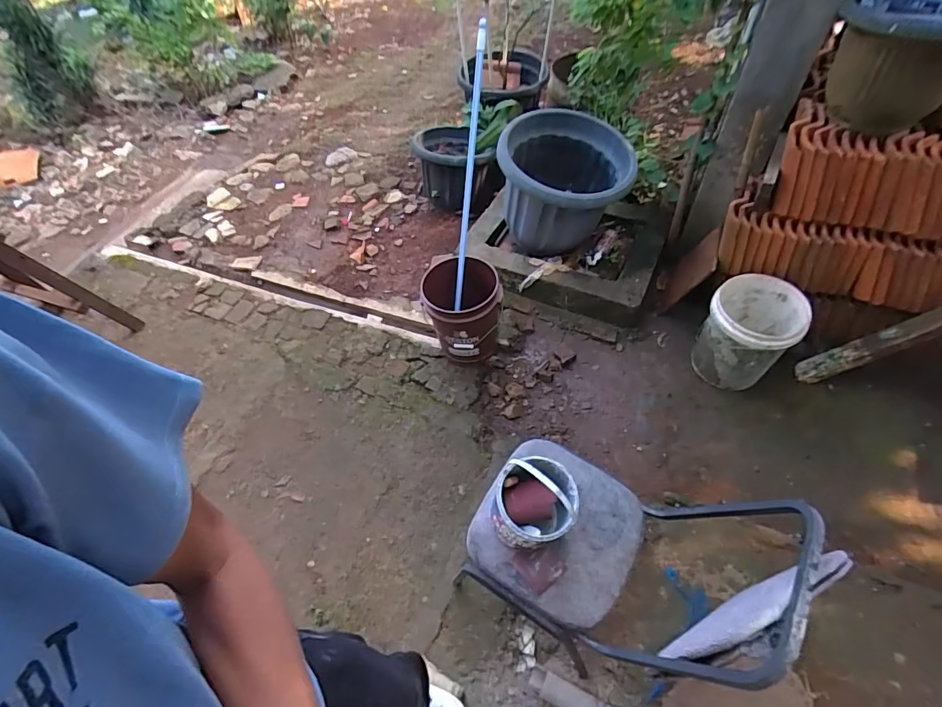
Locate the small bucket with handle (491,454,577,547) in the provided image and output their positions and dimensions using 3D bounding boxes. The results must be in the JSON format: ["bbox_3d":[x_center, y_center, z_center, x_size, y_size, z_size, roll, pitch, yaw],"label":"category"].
[{"bbox_3d":[0.151,0.340,1.075,0.181,0.253,0.181,-4,55,5],"label":"small bucket with handle"}]

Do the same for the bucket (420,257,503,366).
[{"bbox_3d":[-0.028,-0.154,1.930,0.301,0.403,0.272,-12,55,-3],"label":"bucket"}]

